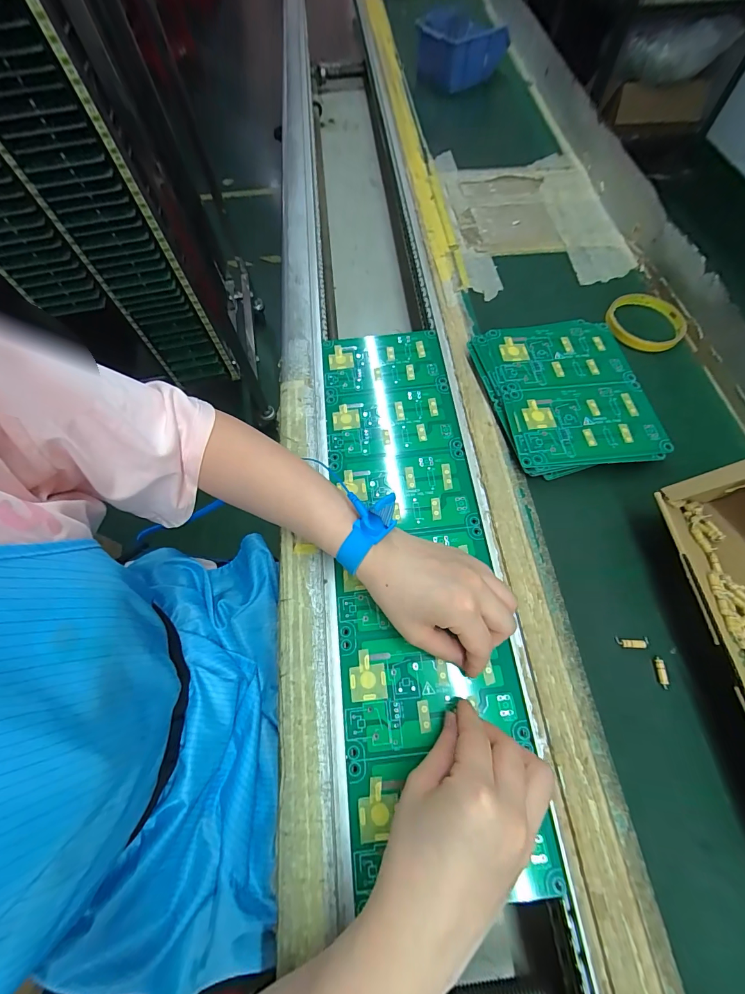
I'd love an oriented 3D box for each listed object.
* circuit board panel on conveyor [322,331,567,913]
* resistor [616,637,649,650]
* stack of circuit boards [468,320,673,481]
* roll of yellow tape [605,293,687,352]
[{"bbox_3d":[0.032,0.035,0.347,0.137,0.006,0.489,-6,66,0],"label":"circuit board panel on conveyor"},{"bbox_3d":[0.203,0.113,0.291,0.024,0.004,0.008,0,65,3],"label":"resistor"},{"bbox_3d":[0.194,-0.104,0.380,0.145,0.026,0.171,-9,65,-1],"label":"stack of circuit boards"},{"bbox_3d":[0.315,-0.202,0.433,0.082,0.011,0.080,-1,65,2],"label":"roll of yellow tape"}]

